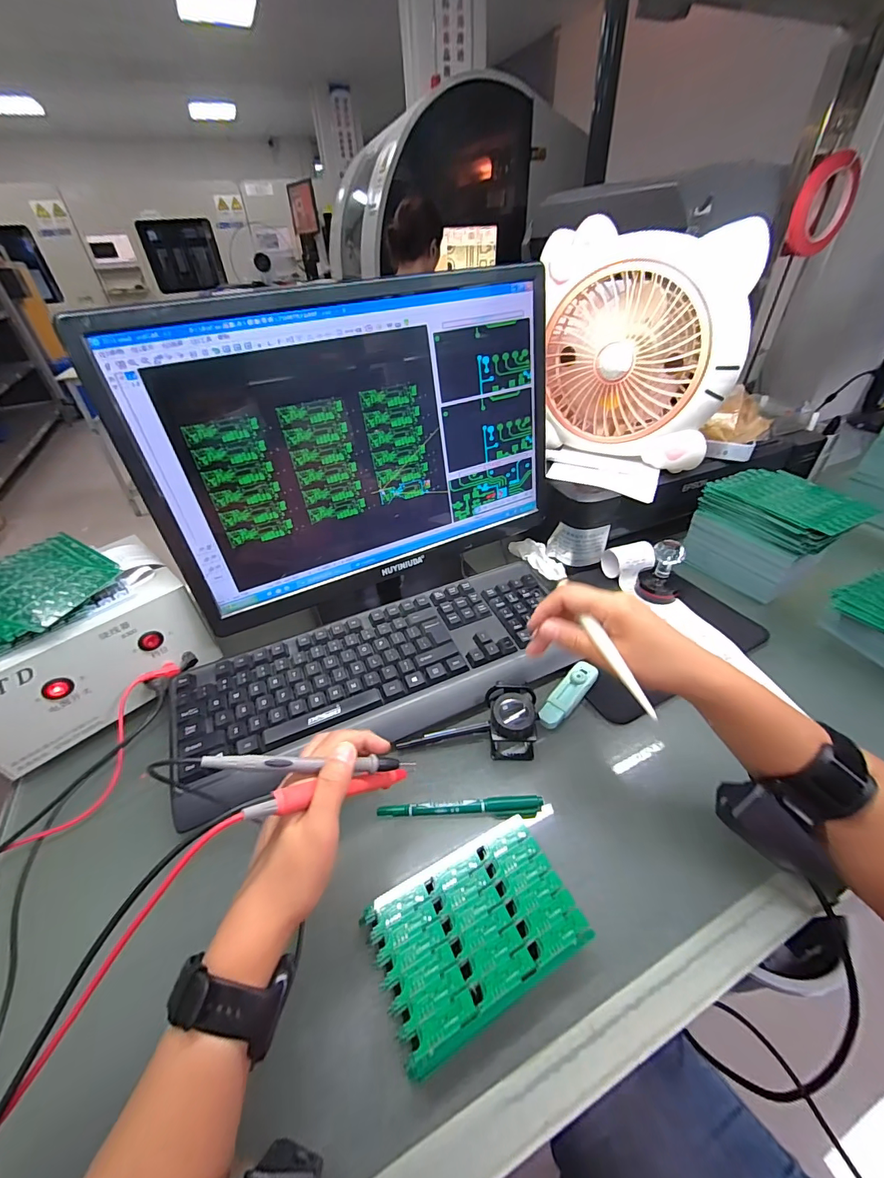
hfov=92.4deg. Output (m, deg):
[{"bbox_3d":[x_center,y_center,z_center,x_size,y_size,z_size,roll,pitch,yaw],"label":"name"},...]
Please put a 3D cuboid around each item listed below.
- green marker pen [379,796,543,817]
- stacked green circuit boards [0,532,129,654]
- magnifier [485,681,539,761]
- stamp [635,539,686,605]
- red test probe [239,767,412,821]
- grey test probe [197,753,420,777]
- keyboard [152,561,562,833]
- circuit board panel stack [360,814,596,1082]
[{"bbox_3d":[0.016,0.188,0.360,0.136,0.016,0.013,-3,40,1],"label":"green marker pen"},{"bbox_3d":[-0.400,0.000,0.414,0.151,0.021,0.126,25,47,30],"label":"stacked green circuit boards"},{"bbox_3d":[0.066,0.124,0.398,0.046,0.057,0.049,1,40,5],"label":"magnifier"},{"bbox_3d":[0.281,-0.022,0.537,0.049,0.071,0.044,21,45,27],"label":"stamp"},{"bbox_3d":[-0.070,0.135,0.287,0.123,0.011,0.012,14,20,-47],"label":"red test probe"},{"bbox_3d":[-0.083,0.119,0.287,0.139,0.011,0.013,12,33,-26],"label":"grey test probe"},{"bbox_3d":[-0.057,0.083,0.458,0.419,0.034,0.157,-18,42,-17],"label":"keyboard"},{"bbox_3d":[0.023,0.235,0.294,0.131,0.030,0.088,-20,43,-19],"label":"circuit board panel stack"}]

